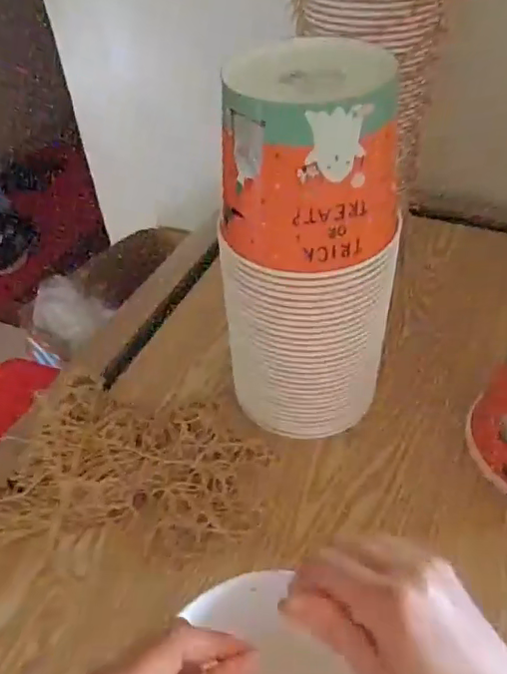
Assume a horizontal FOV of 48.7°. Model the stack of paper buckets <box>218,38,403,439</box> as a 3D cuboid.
[{"bbox_3d":[0.049,-0.049,0.510,0.149,0.374,0.117,8,45,11],"label":"stack of paper buckets"}]

